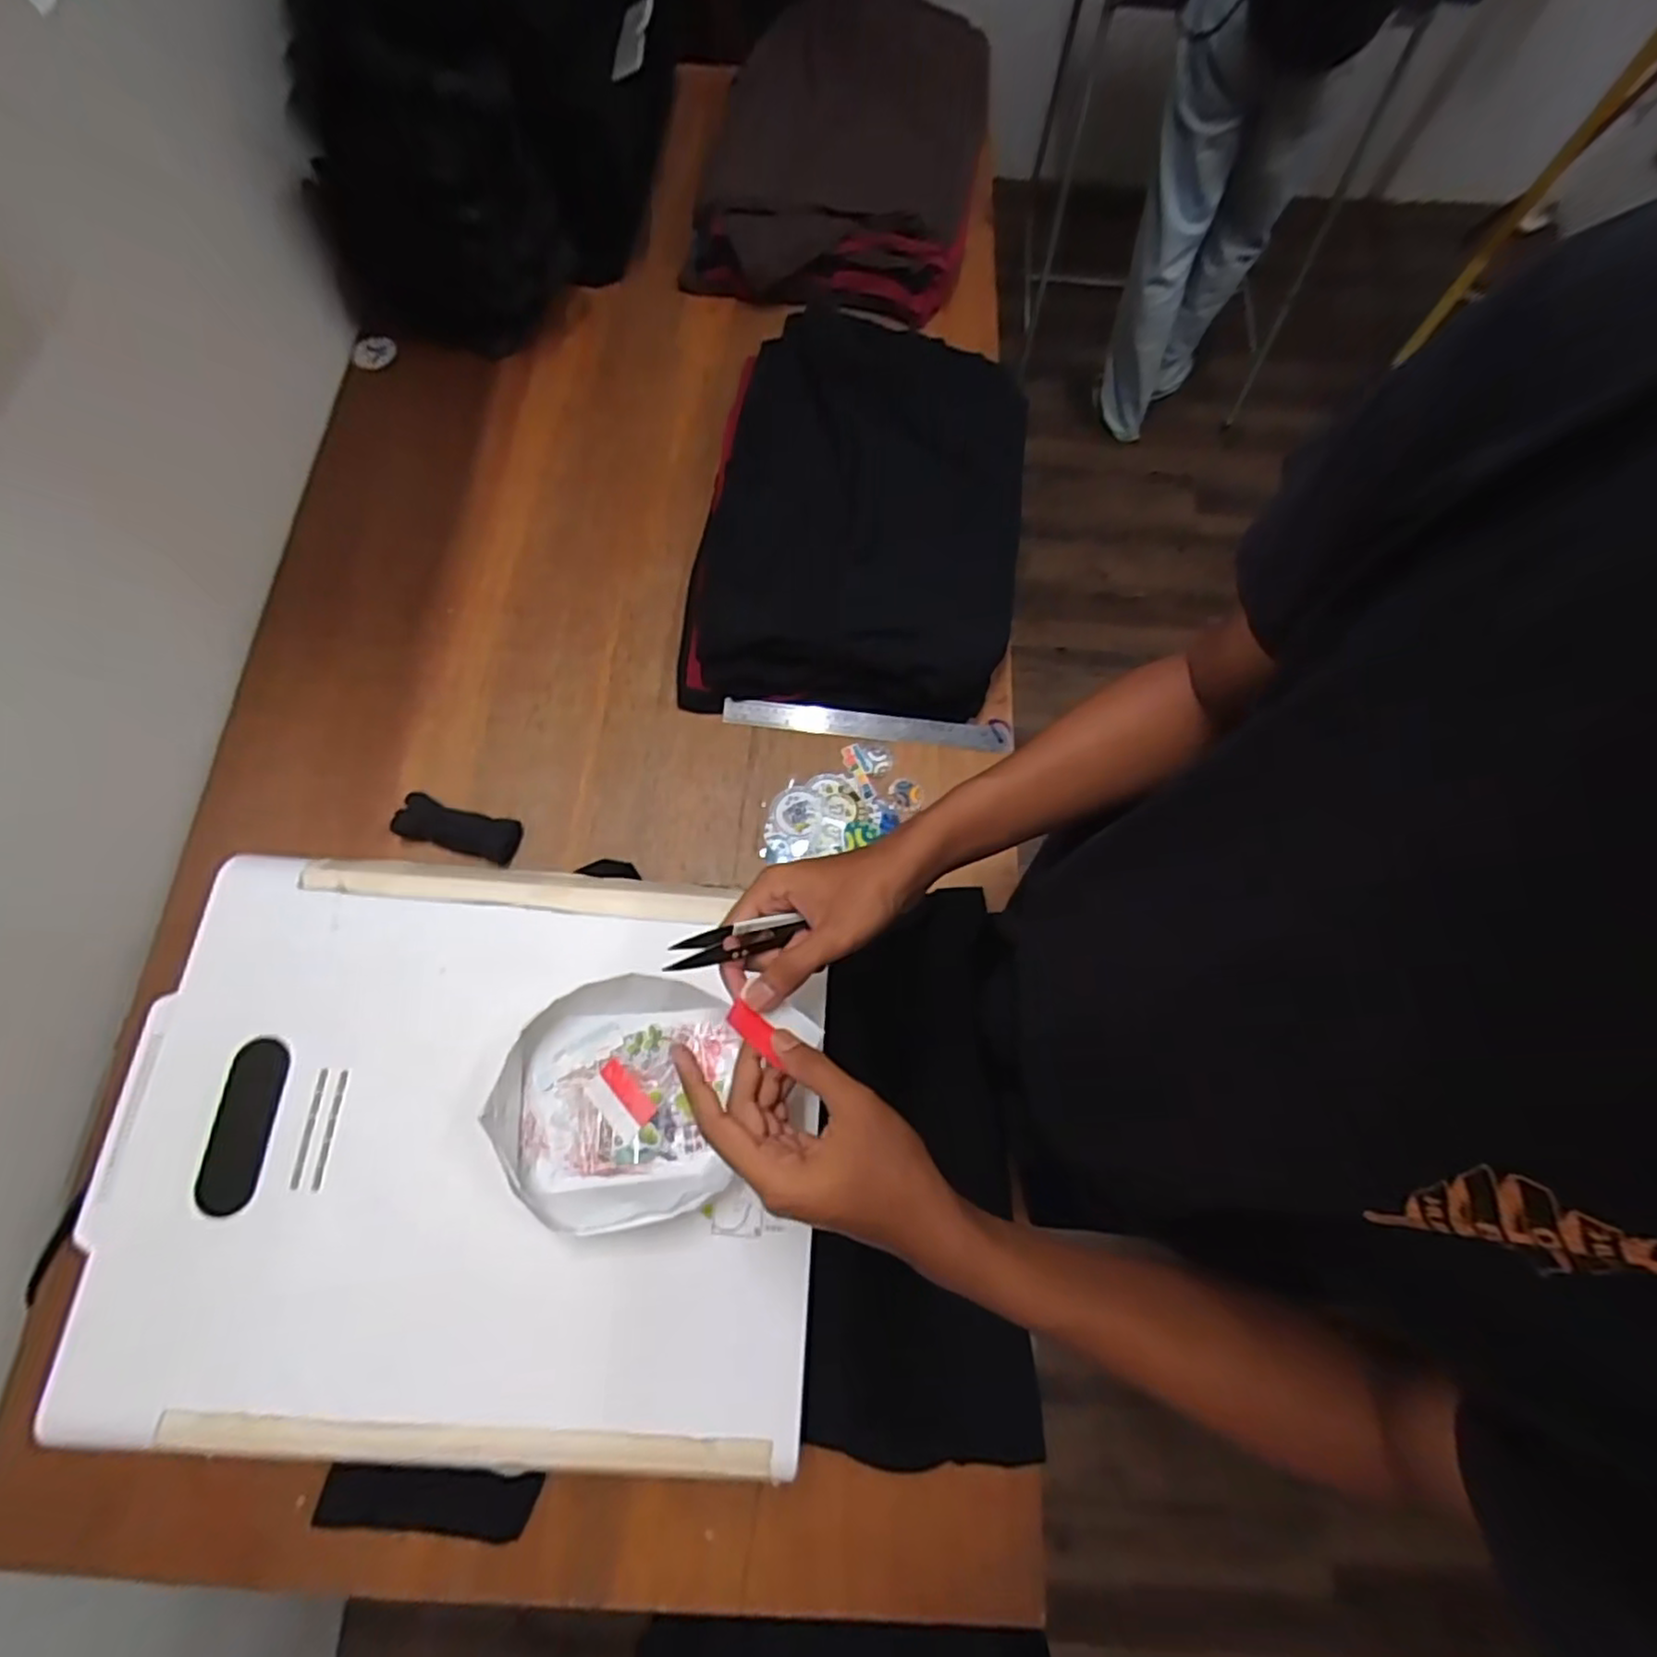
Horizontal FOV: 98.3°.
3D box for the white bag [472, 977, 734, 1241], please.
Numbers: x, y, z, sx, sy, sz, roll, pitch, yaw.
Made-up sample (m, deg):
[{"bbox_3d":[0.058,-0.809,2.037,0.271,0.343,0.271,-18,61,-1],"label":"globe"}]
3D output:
[{"bbox_3d":[-0.148,0.195,0.522,0.173,0.044,0.166,4,70,-1],"label":"white bag"}]

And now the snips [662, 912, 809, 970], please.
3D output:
[{"bbox_3d":[-0.055,0.067,0.428,0.089,0.021,0.016,-7,69,-42],"label":"snips"}]

